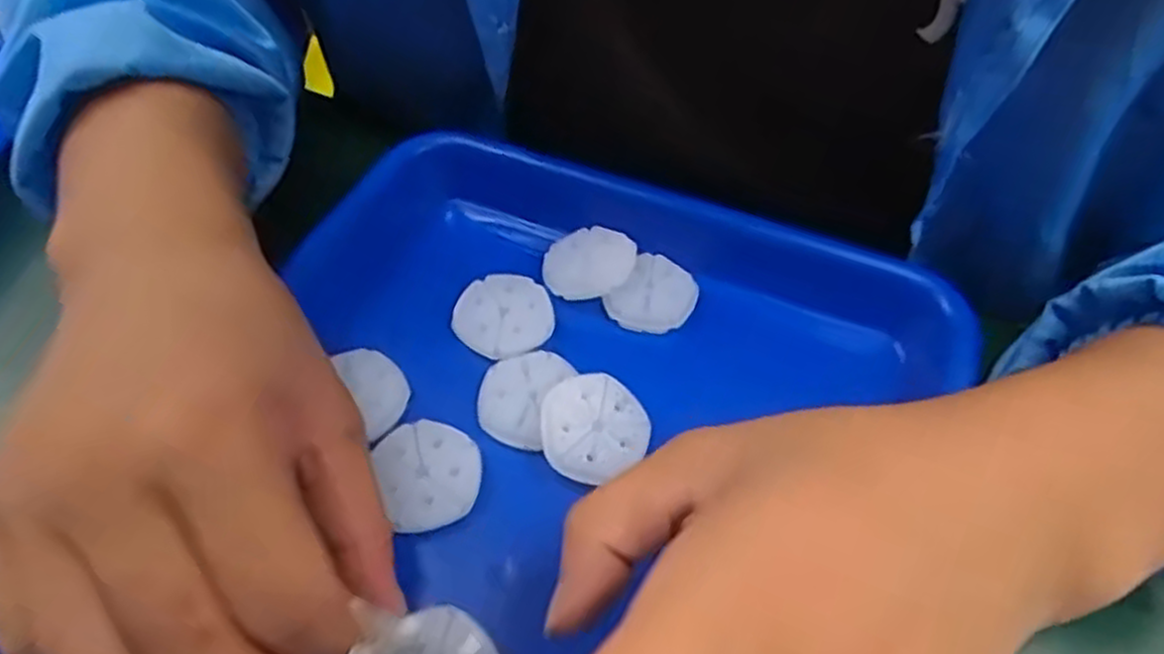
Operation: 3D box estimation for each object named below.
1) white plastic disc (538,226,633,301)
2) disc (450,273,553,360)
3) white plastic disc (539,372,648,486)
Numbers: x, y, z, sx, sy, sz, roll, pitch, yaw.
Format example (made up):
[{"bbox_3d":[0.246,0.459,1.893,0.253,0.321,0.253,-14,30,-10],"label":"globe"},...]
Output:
[{"bbox_3d":[0.002,-0.027,0.319,0.037,0.004,0.033,-30,57,-5],"label":"white plastic disc"},{"bbox_3d":[-0.030,-0.005,0.304,0.037,0.004,0.037,0,52,-1],"label":"disc"},{"bbox_3d":[0.003,0.033,0.270,0.036,0.004,0.034,4,67,-9],"label":"white plastic disc"}]

